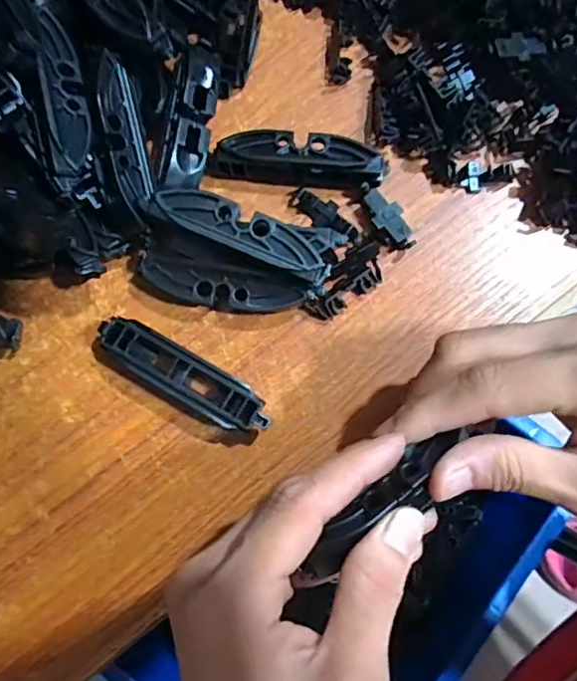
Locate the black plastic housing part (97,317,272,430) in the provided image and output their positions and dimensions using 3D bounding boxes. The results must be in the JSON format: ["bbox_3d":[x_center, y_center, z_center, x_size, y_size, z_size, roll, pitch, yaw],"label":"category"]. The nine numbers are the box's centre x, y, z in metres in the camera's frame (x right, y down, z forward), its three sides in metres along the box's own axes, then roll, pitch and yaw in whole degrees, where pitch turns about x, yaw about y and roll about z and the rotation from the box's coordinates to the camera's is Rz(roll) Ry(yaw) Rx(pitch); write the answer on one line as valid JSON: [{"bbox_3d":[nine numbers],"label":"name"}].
[{"bbox_3d":[-0.044,0.016,0.251,0.078,0.019,0.019,29,81,6],"label":"black plastic housing part"}]

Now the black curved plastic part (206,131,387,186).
[{"bbox_3d":[0.004,-0.082,0.268,0.077,0.016,0.019,7,79,2],"label":"black curved plastic part"}]

